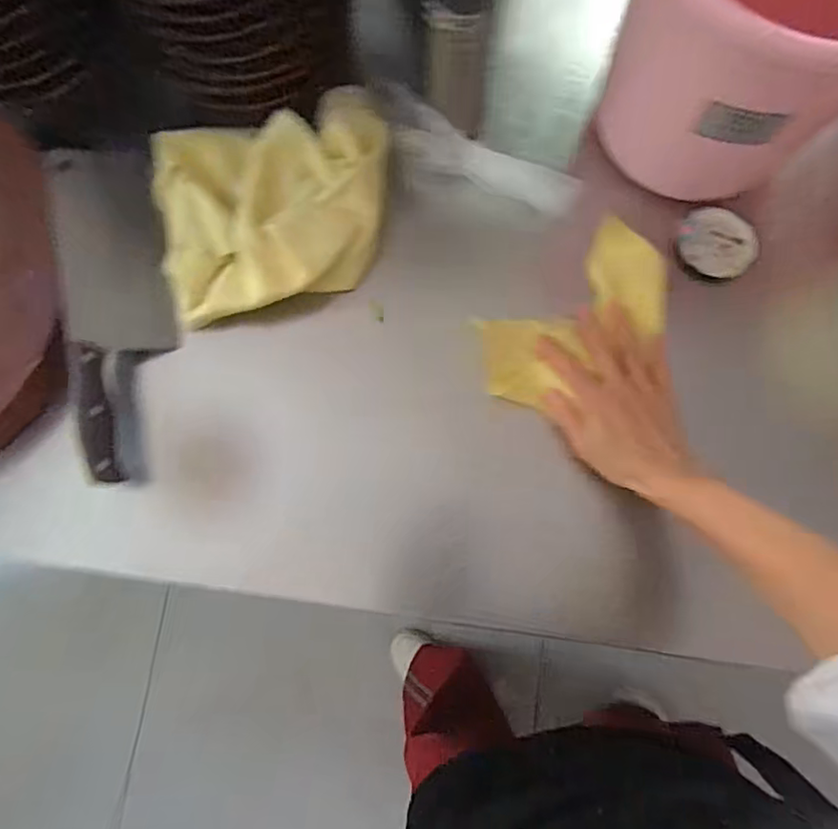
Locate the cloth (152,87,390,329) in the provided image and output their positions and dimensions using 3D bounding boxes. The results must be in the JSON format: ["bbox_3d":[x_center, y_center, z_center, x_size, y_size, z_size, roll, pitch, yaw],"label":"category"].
[{"bbox_3d":[-0.128,-0.193,0.541,0.227,0.049,0.179,-17,81,-3],"label":"cloth"}]

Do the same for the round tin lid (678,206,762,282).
[{"bbox_3d":[0.279,-0.159,0.558,0.068,0.017,0.061,22,88,16],"label":"round tin lid"}]

